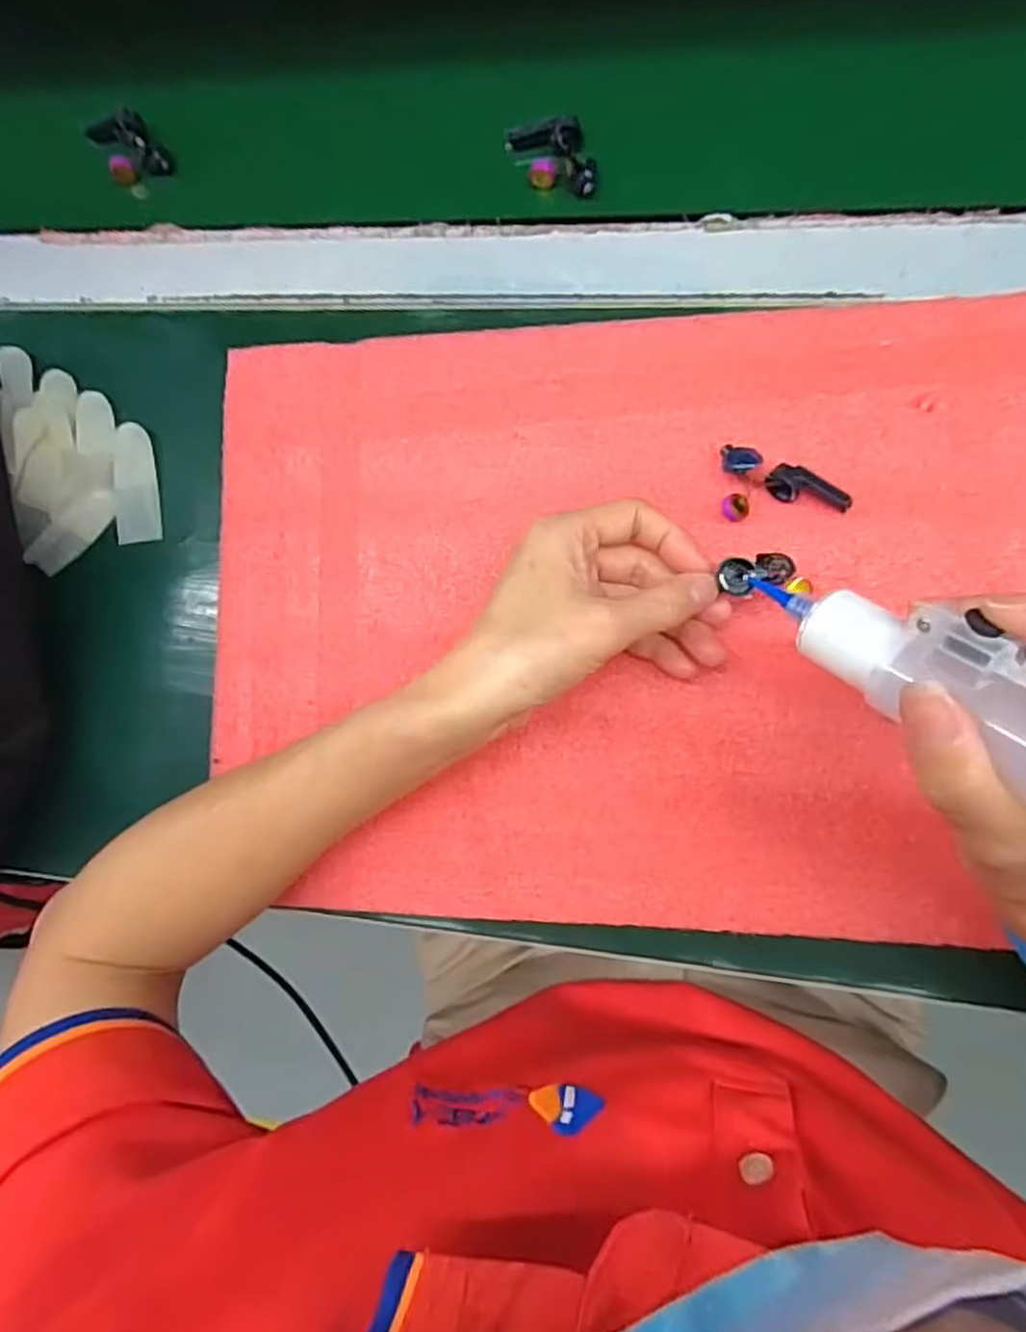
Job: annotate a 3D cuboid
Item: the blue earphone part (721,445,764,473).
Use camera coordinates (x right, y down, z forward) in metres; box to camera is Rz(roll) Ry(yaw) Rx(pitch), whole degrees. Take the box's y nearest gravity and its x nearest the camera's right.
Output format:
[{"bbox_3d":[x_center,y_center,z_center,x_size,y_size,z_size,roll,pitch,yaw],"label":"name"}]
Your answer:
[{"bbox_3d":[0.097,-0.089,0.302,0.015,0.011,0.013,-9,85,8],"label":"blue earphone part"}]

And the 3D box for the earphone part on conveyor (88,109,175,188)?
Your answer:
[{"bbox_3d":[-0.200,-0.271,0.371,0.030,0.015,0.038,-31,82,6],"label":"earphone part on conveyor"}]

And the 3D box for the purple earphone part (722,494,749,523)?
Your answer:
[{"bbox_3d":[0.095,-0.068,0.303,0.011,0.009,0.011,-1,86,9],"label":"purple earphone part"}]

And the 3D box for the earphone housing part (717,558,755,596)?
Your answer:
[{"bbox_3d":[0.088,-0.035,0.281,0.013,0.005,0.014,3,87,9],"label":"earphone housing part"}]

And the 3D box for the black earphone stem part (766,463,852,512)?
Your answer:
[{"bbox_3d":[0.124,-0.075,0.299,0.034,0.010,0.013,16,89,10],"label":"black earphone stem part"}]

